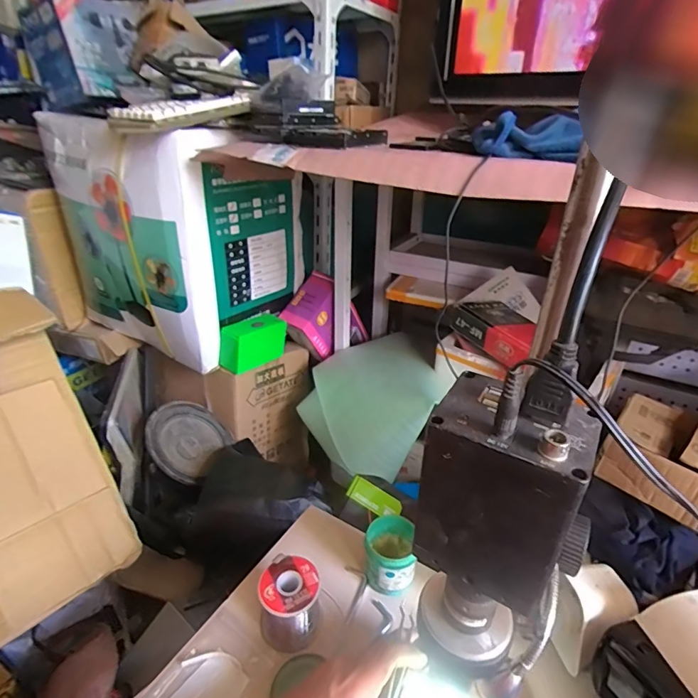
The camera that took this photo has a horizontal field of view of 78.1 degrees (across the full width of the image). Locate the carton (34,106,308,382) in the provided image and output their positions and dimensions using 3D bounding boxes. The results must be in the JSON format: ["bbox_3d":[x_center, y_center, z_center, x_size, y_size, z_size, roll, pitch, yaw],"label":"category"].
[{"bbox_3d":[-0.413,-0.282,1.086,0.523,0.471,0.427,17,31,28],"label":"carton"}]

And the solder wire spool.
[{"bbox_3d":[-0.063,0.270,0.461,0.064,0.068,0.062,-2,27,-7],"label":"solder wire spool"}]

